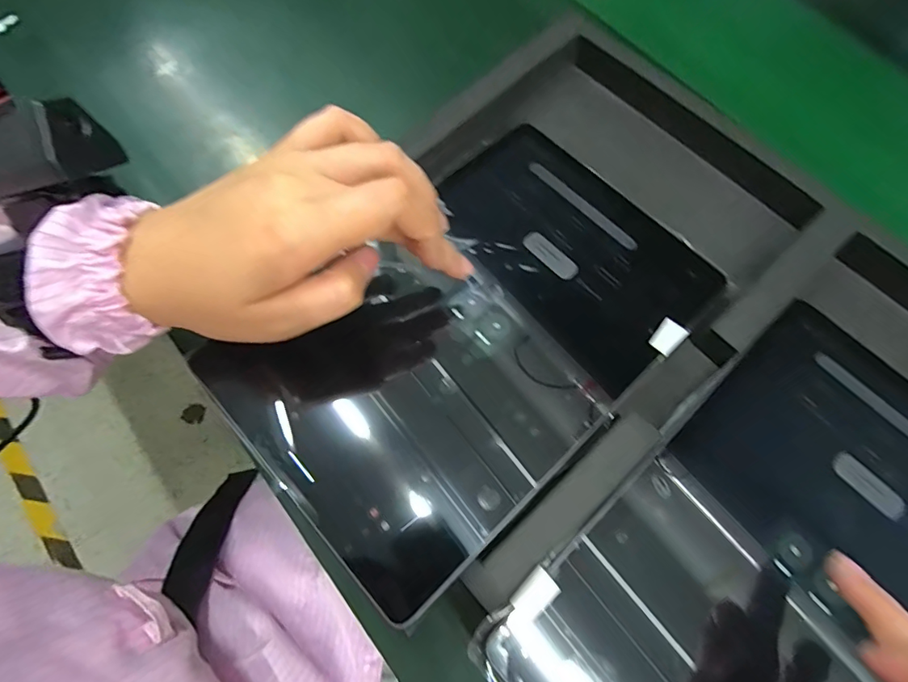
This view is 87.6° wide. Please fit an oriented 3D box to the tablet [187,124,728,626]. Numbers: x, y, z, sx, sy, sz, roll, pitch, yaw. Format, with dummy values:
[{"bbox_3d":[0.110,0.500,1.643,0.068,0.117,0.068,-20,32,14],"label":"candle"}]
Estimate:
[{"bbox_3d":[0.015,-0.009,0.259,0.252,0.007,0.159,-40,74,-18],"label":"tablet"}]

